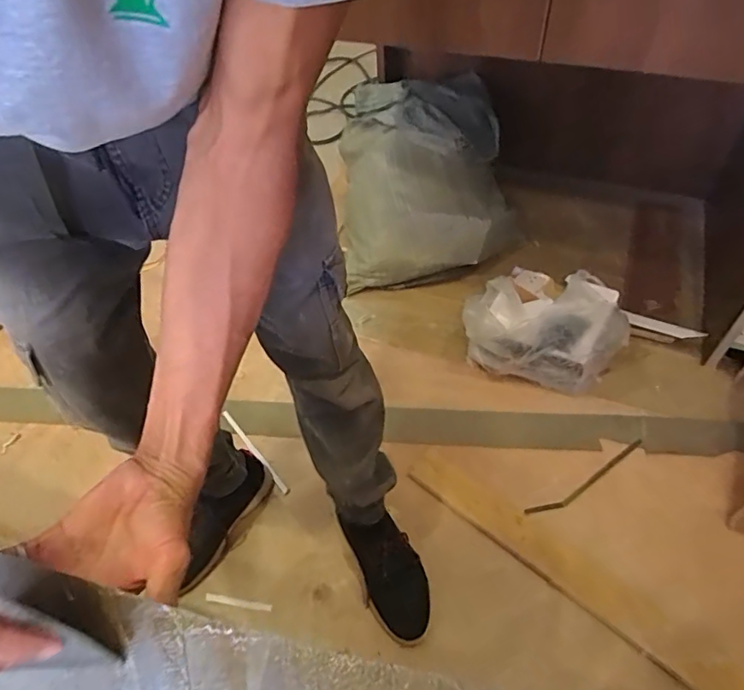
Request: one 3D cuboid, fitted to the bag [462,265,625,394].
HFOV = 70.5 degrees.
[{"bbox_3d":[0.392,-0.057,1.187,0.339,0.160,0.251,11,53,13],"label":"bag"}]

